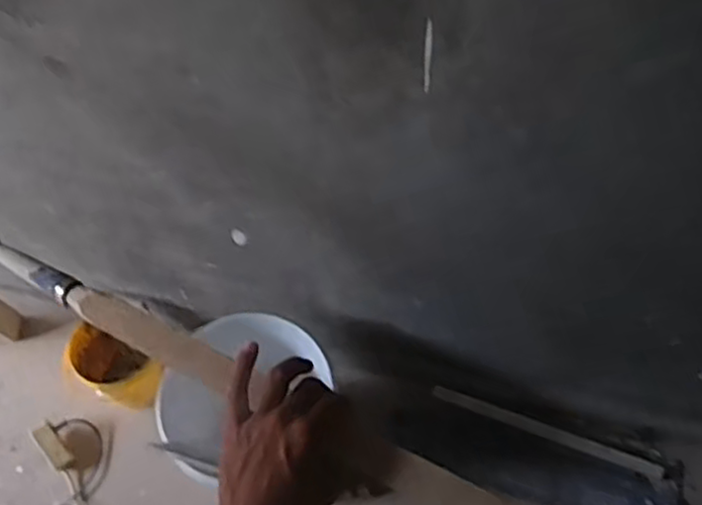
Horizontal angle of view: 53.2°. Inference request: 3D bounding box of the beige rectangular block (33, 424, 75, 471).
[{"bbox_3d":[-0.617,0.407,1.461,0.039,0.018,0.104,-37,90,-18],"label":"beige rectangular block"}]

